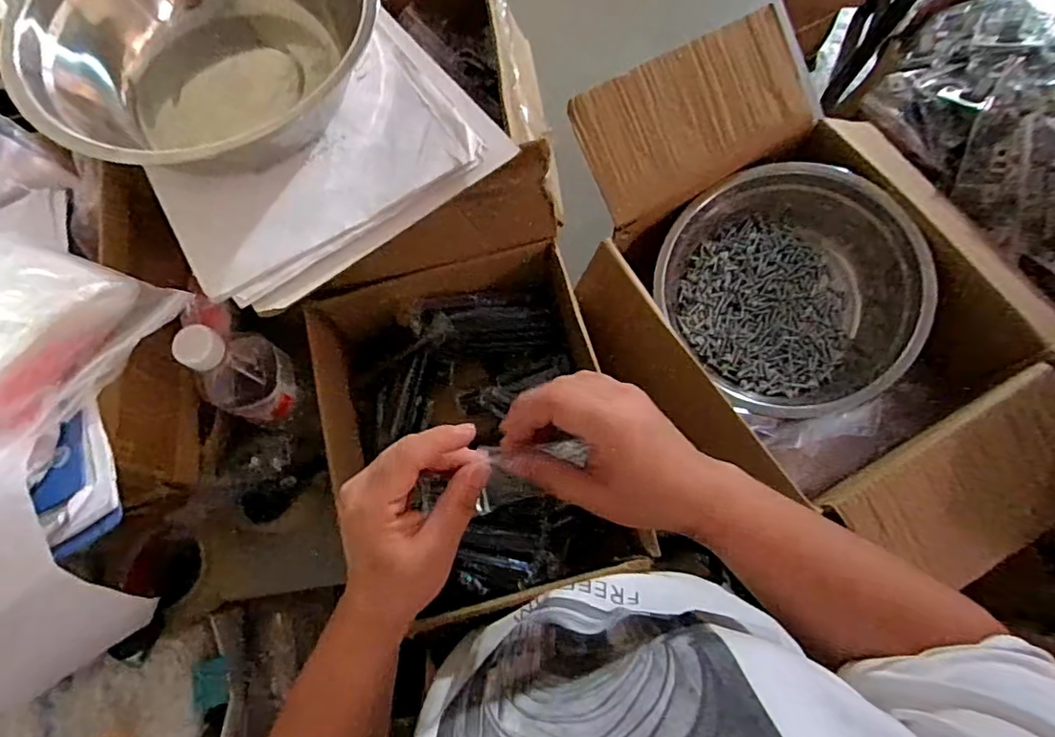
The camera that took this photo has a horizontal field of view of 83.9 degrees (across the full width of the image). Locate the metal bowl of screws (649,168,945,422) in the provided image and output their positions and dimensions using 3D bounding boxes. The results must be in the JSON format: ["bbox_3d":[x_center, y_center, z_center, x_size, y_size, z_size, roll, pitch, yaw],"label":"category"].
[{"bbox_3d":[0.267,-0.077,0.600,0.233,0.084,0.244,0,73,2],"label":"metal bowl of screws"}]

